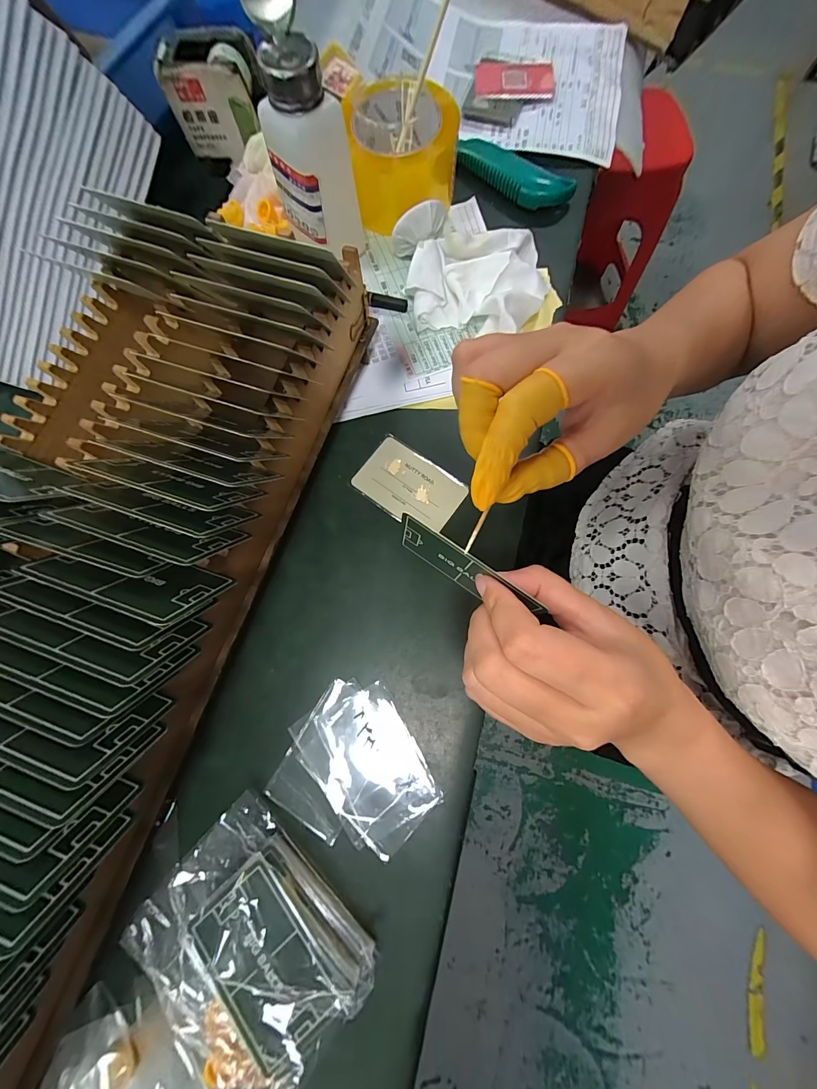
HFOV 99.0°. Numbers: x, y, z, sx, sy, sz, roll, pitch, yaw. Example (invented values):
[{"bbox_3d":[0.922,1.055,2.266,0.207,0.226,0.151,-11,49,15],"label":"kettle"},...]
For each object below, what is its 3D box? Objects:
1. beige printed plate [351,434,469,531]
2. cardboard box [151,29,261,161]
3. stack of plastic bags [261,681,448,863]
[{"bbox_3d":[0.001,-0.048,0.286,0.084,0.005,0.057,37,80,10],"label":"beige printed plate"},{"bbox_3d":[-0.175,-0.416,0.330,0.079,0.071,0.047,5,77,2],"label":"cardboard box"},{"bbox_3d":[-0.036,0.153,0.236,0.102,0.008,0.094,43,81,10],"label":"stack of plastic bags"}]

